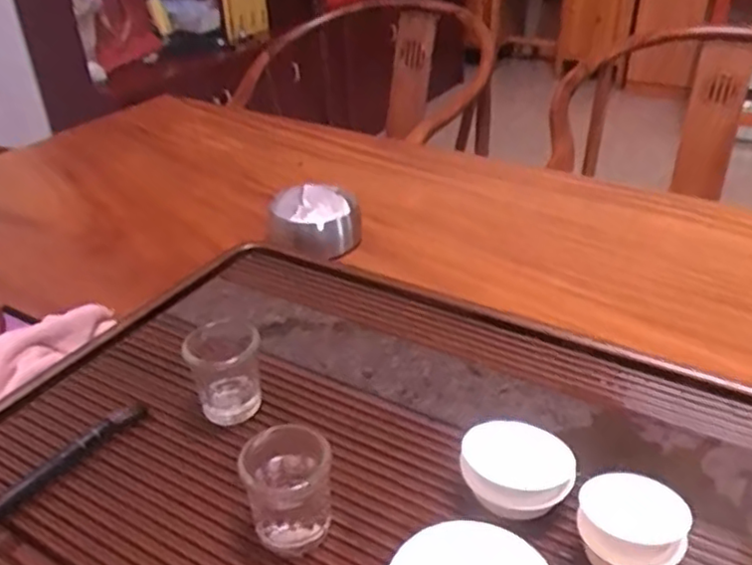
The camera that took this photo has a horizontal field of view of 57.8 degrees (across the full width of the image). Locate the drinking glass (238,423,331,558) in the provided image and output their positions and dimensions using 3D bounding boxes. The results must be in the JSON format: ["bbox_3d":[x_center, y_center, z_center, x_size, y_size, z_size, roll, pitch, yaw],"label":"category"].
[{"bbox_3d":[-0.056,0.131,0.433,0.052,0.070,0.047,-9,34,-12],"label":"drinking glass"}]

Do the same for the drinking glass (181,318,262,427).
[{"bbox_3d":[-0.118,0.066,0.531,0.047,0.074,0.051,-1,33,1],"label":"drinking glass"}]

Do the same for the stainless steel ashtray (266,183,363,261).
[{"bbox_3d":[-0.075,-0.080,0.853,0.110,0.047,0.107,-1,33,0],"label":"stainless steel ashtray"}]

